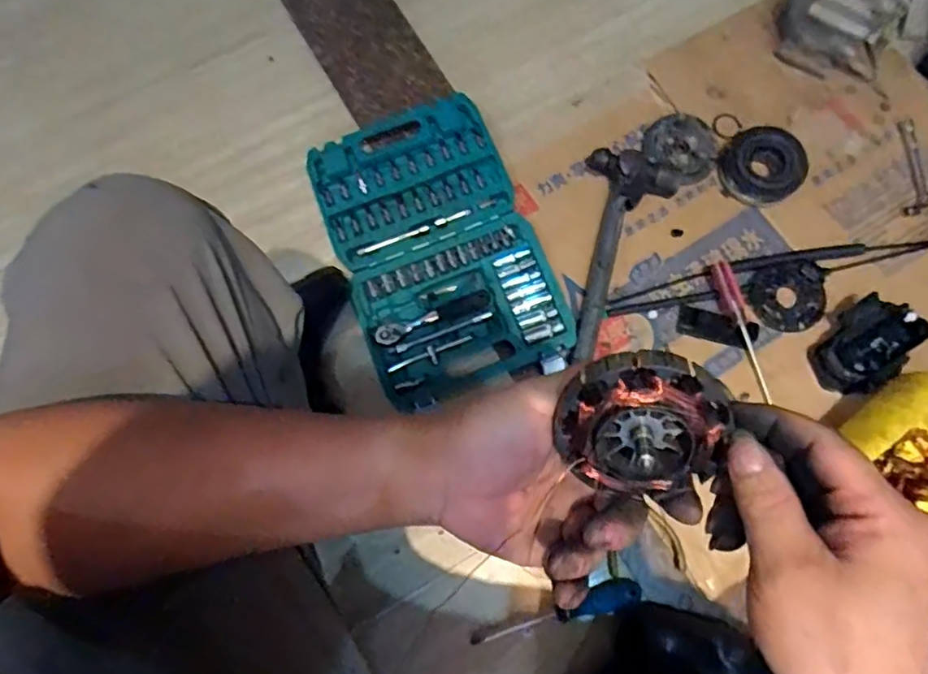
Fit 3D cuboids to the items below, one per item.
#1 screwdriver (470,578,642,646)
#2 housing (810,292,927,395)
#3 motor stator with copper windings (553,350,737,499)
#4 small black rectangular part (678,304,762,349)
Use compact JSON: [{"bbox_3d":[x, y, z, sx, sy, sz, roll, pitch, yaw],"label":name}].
[{"bbox_3d":[0.106,0.320,0.707,0.196,0.027,0.034,-21,69,5],"label":"screwdriver"},{"bbox_3d":[0.487,0.012,0.746,0.081,0.065,0.124,41,79,13],"label":"housing"},{"bbox_3d":[0.083,0.039,0.289,0.075,0.076,0.033,7,28,3],"label":"motor stator with copper windings"},{"bbox_3d":[0.325,-0.013,0.780,0.098,0.017,0.037,16,75,5],"label":"small black rectangular part"}]

